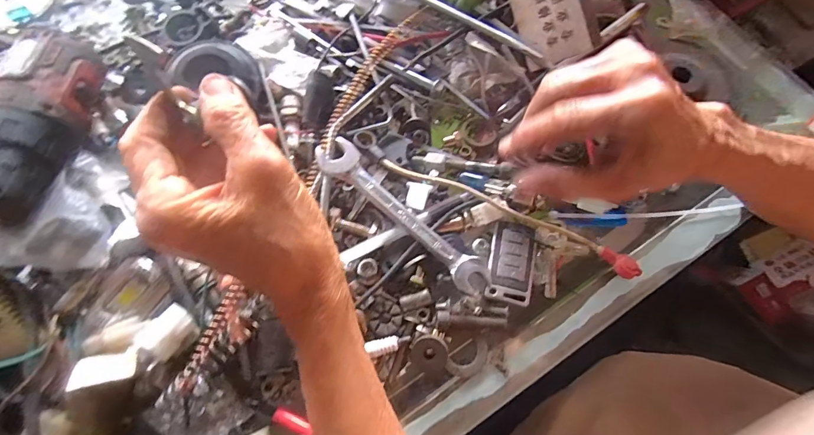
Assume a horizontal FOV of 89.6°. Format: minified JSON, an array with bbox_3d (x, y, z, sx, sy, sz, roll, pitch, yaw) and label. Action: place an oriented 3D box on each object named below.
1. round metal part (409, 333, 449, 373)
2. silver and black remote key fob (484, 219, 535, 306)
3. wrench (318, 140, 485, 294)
[{"bbox_3d":[0.015,0.089,0.268,0.024,0.004,0.024,0,90,-1],"label":"round metal part"},{"bbox_3d":[0.074,0.030,0.287,0.031,0.006,0.056,13,71,2],"label":"silver and black remote key fob"},{"bbox_3d":[-0.001,-0.002,0.285,0.145,0.005,0.026,41,66,7],"label":"wrench"}]

